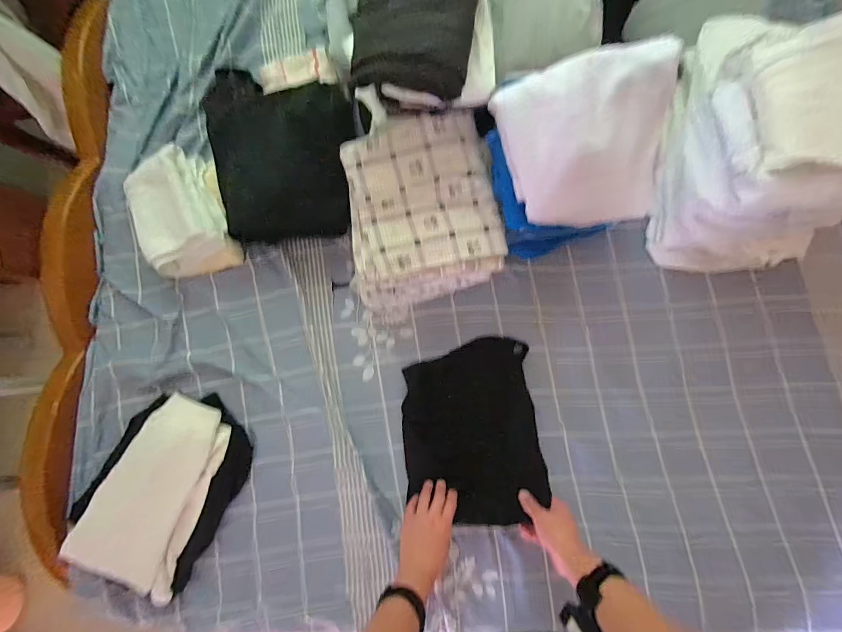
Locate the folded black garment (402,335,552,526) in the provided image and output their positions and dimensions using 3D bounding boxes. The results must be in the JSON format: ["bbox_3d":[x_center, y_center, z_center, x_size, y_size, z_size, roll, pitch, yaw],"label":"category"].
[{"bbox_3d":[0.094,0.216,0.681,0.252,0.045,0.325,-6,83,2],"label":"folded black garment"}]

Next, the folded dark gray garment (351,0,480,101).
[{"bbox_3d":[-0.006,-0.452,0.534,0.179,0.042,0.225,12,102,3],"label":"folded dark gray garment"}]

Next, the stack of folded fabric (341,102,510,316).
[{"bbox_3d":[0.003,-0.177,0.682,0.265,0.172,0.309,-8,83,2],"label":"stack of folded fabric"}]

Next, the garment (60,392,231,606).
[{"bbox_3d":[-0.500,0.325,0.671,0.182,0.046,0.341,19,85,5],"label":"garment"}]

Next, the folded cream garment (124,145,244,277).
[{"bbox_3d":[-0.504,-0.204,0.748,0.187,0.100,0.229,-17,83,1],"label":"folded cream garment"}]

